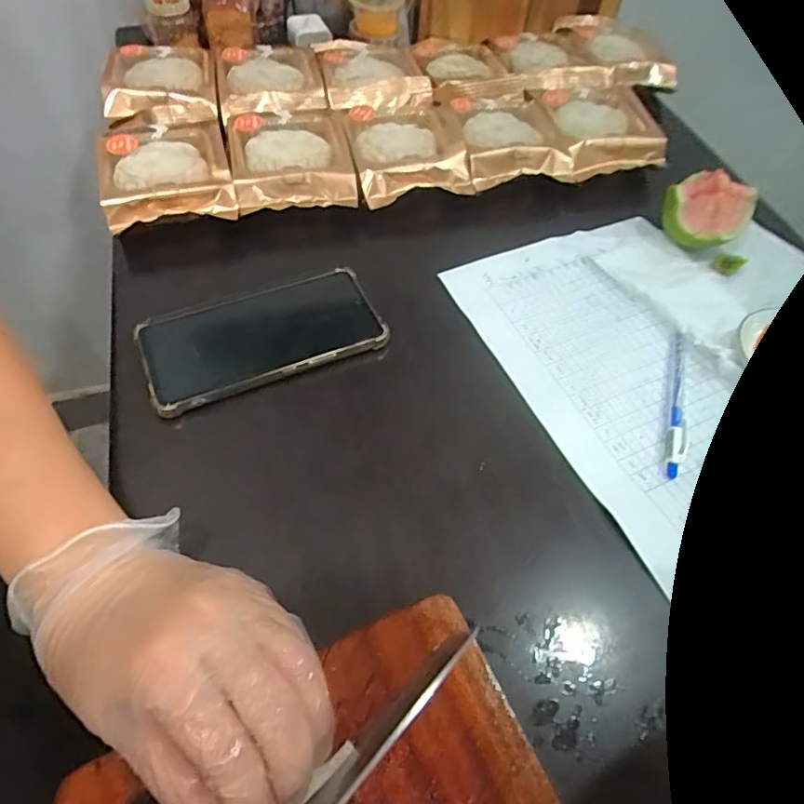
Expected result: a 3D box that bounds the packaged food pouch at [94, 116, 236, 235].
[{"bbox_3d":[-0.198,-0.200,0.446,0.098,0.024,0.143,-13,59,-12],"label":"packaged food pouch"}]

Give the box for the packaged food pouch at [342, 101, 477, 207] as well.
[{"bbox_3d":[0.004,-0.230,0.479,0.099,0.023,0.110,-8,57,-9],"label":"packaged food pouch"}]

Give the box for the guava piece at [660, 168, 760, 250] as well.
[{"bbox_3d":[0.250,-0.157,0.448,0.066,0.057,0.047,36,61,18],"label":"guava piece"}]

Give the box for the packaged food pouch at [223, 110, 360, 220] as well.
[{"bbox_3d":[-0.099,-0.217,0.468,0.098,0.028,0.125,-10,58,-11],"label":"packaged food pouch"}]

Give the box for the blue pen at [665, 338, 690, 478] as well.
[{"bbox_3d":[0.192,0.000,0.370,0.013,0.010,0.121,19,57,8],"label":"blue pen"}]

